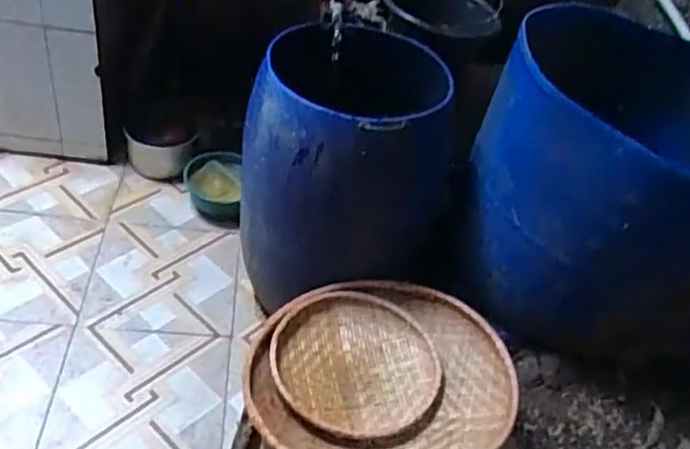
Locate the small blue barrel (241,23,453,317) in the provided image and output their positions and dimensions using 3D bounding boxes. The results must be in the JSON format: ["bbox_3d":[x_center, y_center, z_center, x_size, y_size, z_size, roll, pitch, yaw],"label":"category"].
[{"bbox_3d":[-0.039,-0.073,1.761,0.468,0.798,0.441,-3,46,-17],"label":"small blue barrel"}]

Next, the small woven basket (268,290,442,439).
[{"bbox_3d":[0.023,0.312,1.478,0.375,0.101,0.365,5,44,-9],"label":"small woven basket"}]

